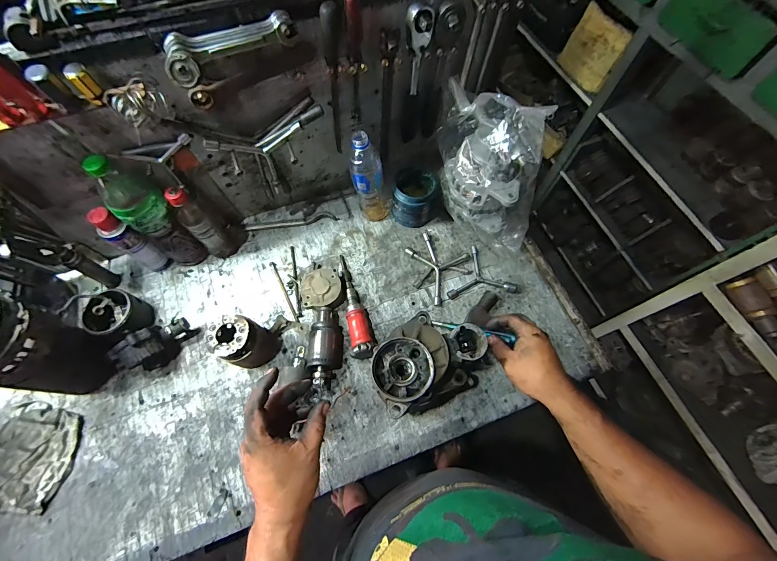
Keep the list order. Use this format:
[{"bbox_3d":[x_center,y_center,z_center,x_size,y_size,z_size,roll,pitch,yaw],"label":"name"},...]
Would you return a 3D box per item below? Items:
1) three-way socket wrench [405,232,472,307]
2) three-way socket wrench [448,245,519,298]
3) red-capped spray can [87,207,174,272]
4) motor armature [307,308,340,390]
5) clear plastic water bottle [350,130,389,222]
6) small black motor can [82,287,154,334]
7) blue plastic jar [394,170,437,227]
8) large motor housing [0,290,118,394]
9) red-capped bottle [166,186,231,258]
[{"bbox_3d":[0.097,-0.034,0.703,0.128,0.023,0.128,40,73,16],"label":"three-way socket wrench"},{"bbox_3d":[0.202,0.004,0.690,0.119,0.015,0.127,27,70,11],"label":"three-way socket wrench"},{"bbox_3d":[-0.484,-0.067,0.639,0.045,0.176,0.044,26,70,11],"label":"red-capped spray can"},{"bbox_3d":[-0.118,0.124,0.625,0.051,0.050,0.146,-2,67,0],"label":"motor armature"},{"bbox_3d":[-0.037,-0.205,0.678,0.073,0.214,0.060,-2,67,0],"label":"clear plastic water bottle"},{"bbox_3d":[-0.509,0.065,0.638,0.091,0.074,0.084,0,67,0],"label":"small black motor can"},{"bbox_3d":[0.055,-0.181,0.727,0.087,0.099,0.086,0,67,0],"label":"blue plastic jar"},{"bbox_3d":[-0.570,0.106,0.529,0.126,0.233,0.124,12,68,5],"label":"large motor housing"},{"bbox_3d":[-0.361,-0.108,0.646,0.058,0.192,0.053,41,73,16],"label":"red-capped bottle"}]

